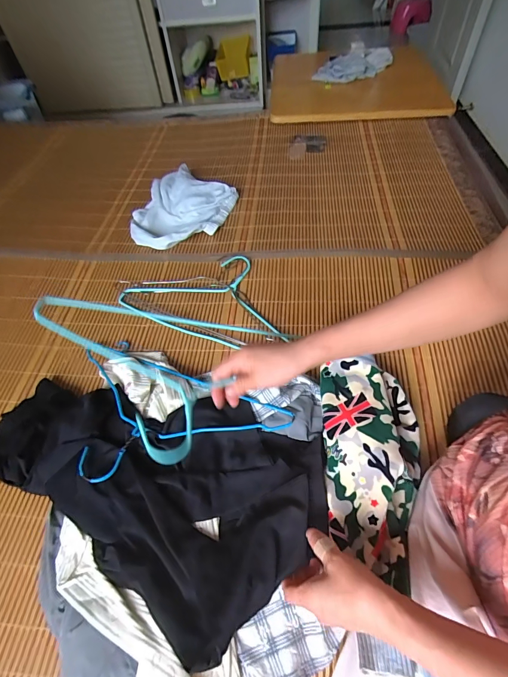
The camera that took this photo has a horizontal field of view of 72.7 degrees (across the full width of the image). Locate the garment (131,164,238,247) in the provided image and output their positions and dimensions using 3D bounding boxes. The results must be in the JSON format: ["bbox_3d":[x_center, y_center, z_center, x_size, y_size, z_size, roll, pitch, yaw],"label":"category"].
[{"bbox_3d":[-0.176,-0.314,0.835,0.210,0.045,0.267,27,61,22],"label":"garment"}]

